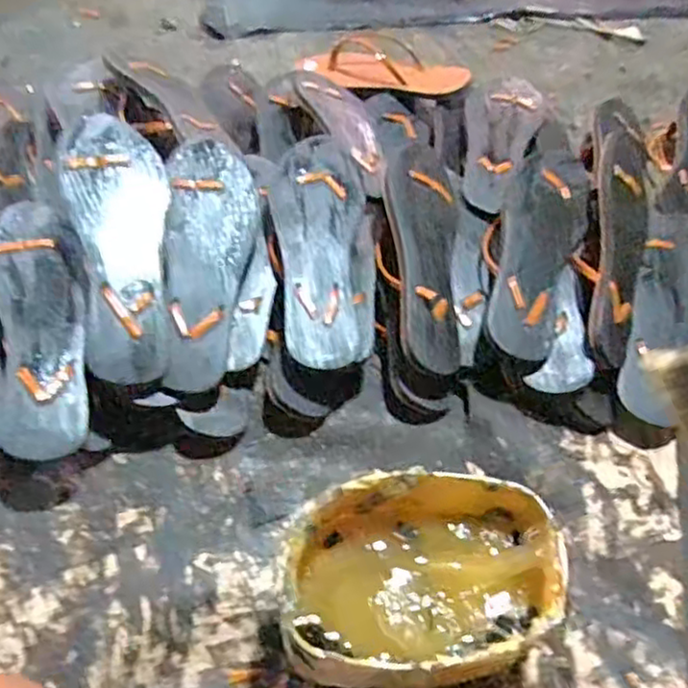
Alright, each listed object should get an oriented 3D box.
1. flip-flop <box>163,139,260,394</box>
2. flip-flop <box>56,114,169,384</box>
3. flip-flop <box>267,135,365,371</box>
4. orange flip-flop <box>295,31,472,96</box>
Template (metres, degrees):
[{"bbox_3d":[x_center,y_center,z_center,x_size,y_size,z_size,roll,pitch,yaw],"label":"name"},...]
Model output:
[{"bbox_3d":[-0.128,-0.074,0.644,0.078,0.030,0.235,6,75,-13],"label":"flip-flop"},{"bbox_3d":[-0.195,-0.089,0.606,0.081,0.028,0.242,-8,79,-7],"label":"flip-flop"},{"bbox_3d":[-0.026,-0.095,0.663,0.089,0.038,0.247,2,59,-3],"label":"flip-flop"},{"bbox_3d":[0.049,-0.370,0.892,0.239,0.050,0.094,21,61,24],"label":"orange flip-flop"}]

